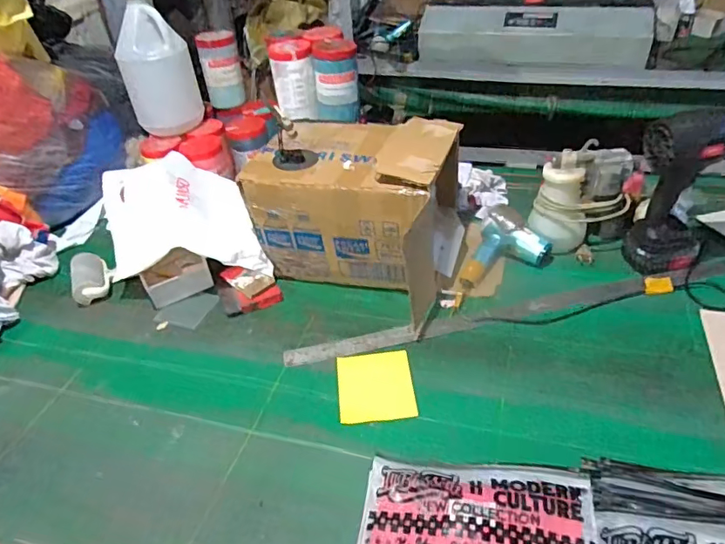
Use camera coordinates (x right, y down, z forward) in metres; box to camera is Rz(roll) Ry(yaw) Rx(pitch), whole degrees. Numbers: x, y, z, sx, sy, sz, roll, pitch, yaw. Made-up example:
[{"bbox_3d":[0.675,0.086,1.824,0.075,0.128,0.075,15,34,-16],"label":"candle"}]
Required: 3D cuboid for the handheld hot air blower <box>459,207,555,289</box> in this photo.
[{"bbox_3d":[0.272,-0.038,0.952,0.133,0.065,0.192,17,45,27],"label":"handheld hot air blower"}]

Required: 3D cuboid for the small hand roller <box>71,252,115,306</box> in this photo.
[{"bbox_3d":[-0.541,0.007,1.023,0.079,0.053,0.119,-24,42,-19],"label":"small hand roller"}]

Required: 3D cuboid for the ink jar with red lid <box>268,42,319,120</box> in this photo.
[{"bbox_3d":[-0.149,-0.422,1.132,0.092,0.141,0.100,-9,39,-5],"label":"ink jar with red lid"}]

